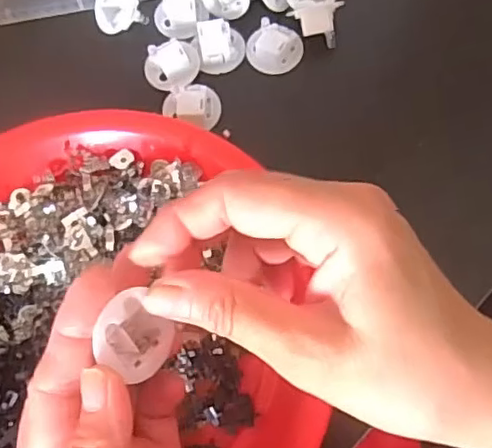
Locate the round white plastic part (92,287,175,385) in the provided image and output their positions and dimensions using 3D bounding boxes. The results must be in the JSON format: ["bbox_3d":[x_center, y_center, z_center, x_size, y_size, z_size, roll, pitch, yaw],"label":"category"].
[{"bbox_3d":[-0.040,0.041,0.213,0.007,0.031,0.026,1,41,42],"label":"round white plastic part"}]

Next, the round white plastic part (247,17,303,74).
[{"bbox_3d":[0.018,-0.104,0.346,0.031,0.021,0.027,-29,73,-8],"label":"round white plastic part"}]

